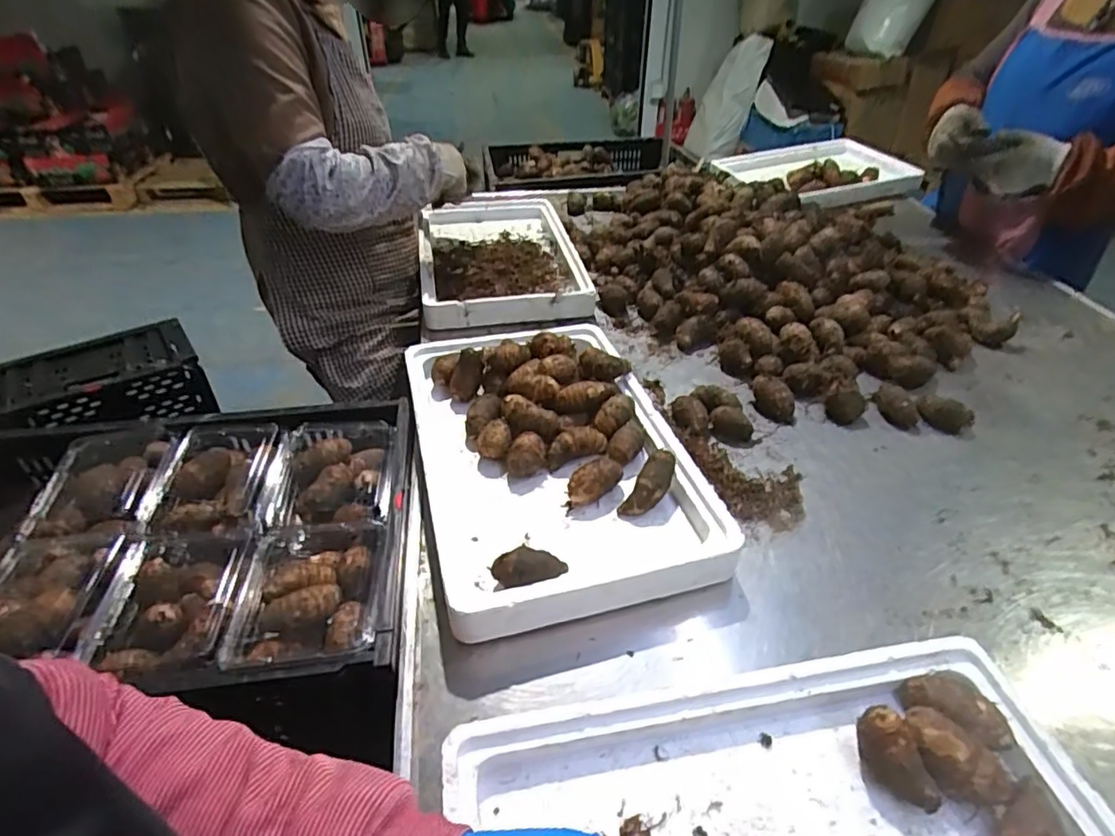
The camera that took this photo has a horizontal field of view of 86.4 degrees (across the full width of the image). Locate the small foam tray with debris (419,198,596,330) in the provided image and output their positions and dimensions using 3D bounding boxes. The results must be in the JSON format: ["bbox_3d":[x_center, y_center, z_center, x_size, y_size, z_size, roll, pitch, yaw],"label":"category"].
[{"bbox_3d":[-0.118,-0.336,1.201,0.315,0.058,0.514,-5,39,-6],"label":"small foam tray with debris"}]

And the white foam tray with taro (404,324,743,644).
[{"bbox_3d":[-0.014,0.023,0.733,0.303,0.064,0.475,-9,42,-14],"label":"white foam tray with taro"}]

